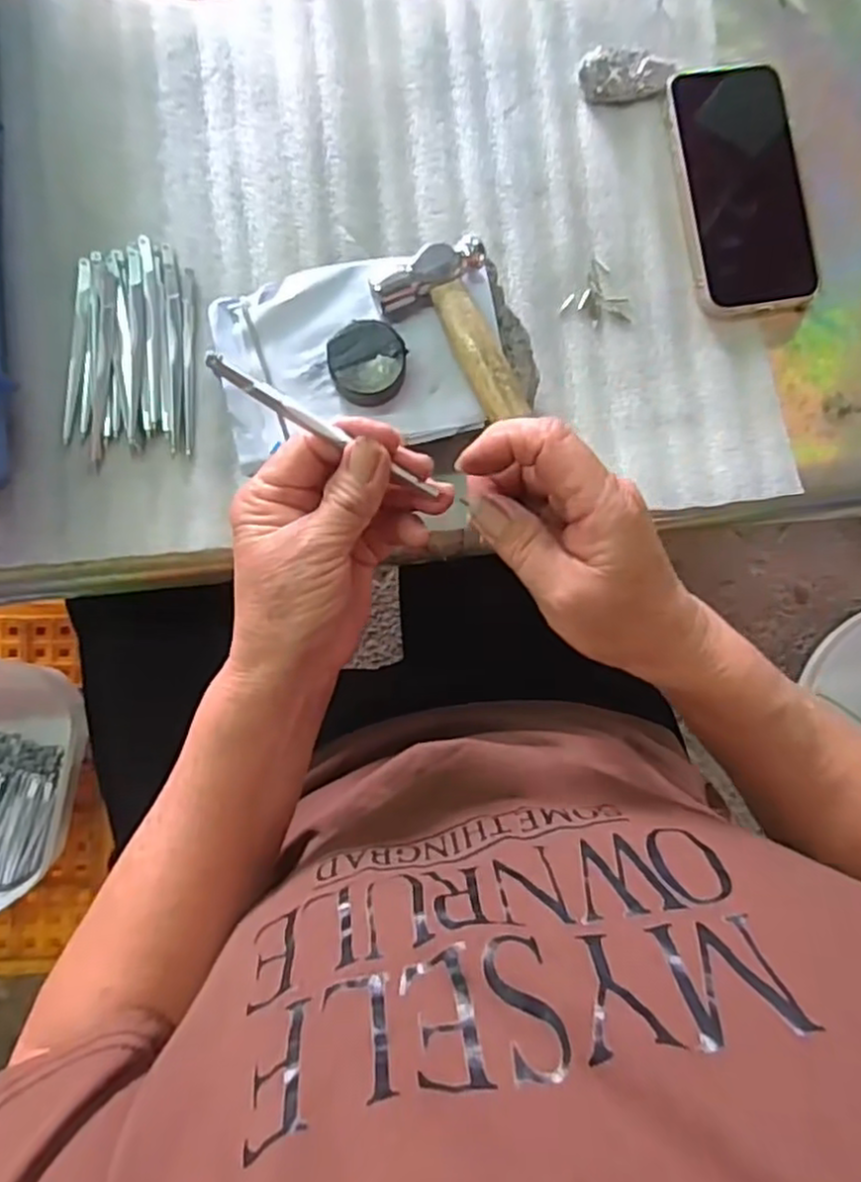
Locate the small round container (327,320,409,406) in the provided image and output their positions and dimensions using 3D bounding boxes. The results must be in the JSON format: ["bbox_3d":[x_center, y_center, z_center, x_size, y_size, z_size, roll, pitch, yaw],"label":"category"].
[{"bbox_3d":[-0.032,-0.116,0.366,0.038,0.020,0.041,0,87,-4],"label":"small round container"}]

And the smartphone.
[{"bbox_3d":[0.189,-0.243,0.428,0.076,0.012,0.145,-9,87,-5],"label":"smartphone"}]

